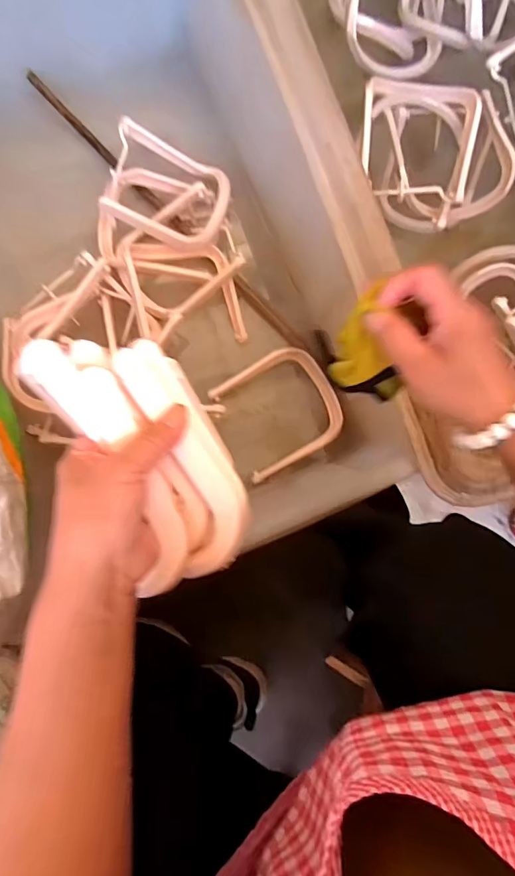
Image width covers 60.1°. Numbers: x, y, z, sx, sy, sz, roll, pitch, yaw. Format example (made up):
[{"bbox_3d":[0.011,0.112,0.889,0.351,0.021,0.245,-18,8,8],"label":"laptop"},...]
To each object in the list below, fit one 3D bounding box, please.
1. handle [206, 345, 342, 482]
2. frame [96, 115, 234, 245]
[{"bbox_3d":[0.037,-0.047,0.747,0.187,0.041,0.178,-29,88,-6],"label":"handle"},{"bbox_3d":[-0.142,-0.409,0.717,0.196,0.047,0.165,14,84,-3],"label":"frame"}]

